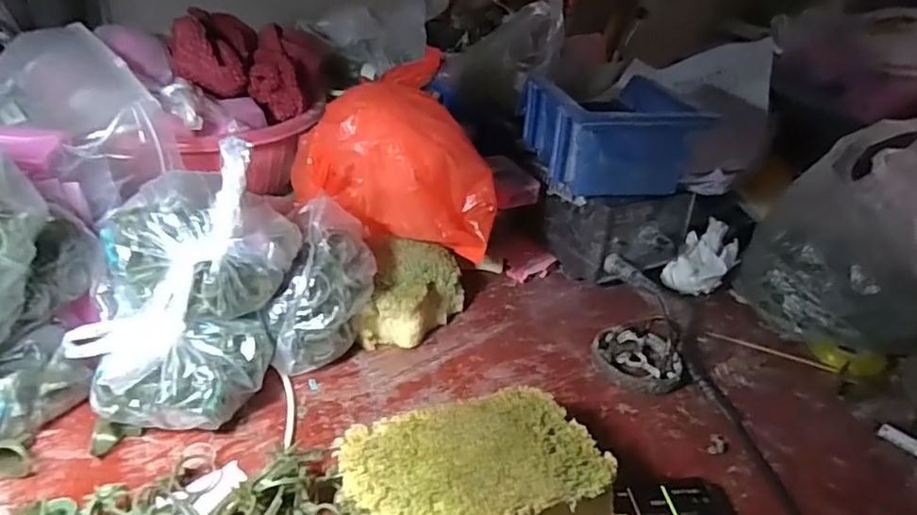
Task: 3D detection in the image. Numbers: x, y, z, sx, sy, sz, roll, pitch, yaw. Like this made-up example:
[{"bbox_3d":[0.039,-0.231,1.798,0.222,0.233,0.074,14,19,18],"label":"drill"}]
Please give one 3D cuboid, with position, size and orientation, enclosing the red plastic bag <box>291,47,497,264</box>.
[{"bbox_3d":[-0.055,-0.090,0.496,0.122,0.140,0.169,-14,38,-30],"label":"red plastic bag"}]

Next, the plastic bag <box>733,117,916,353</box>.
[{"bbox_3d":[0.353,-0.007,0.494,0.187,0.185,0.090,26,37,27],"label":"plastic bag"}]

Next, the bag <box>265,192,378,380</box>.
[{"bbox_3d":[-0.098,0.023,0.439,0.066,0.096,0.091,4,32,-5],"label":"bag"}]

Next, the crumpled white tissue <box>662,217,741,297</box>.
[{"bbox_3d":[0.242,0.004,0.579,0.049,0.050,0.083,30,39,32],"label":"crumpled white tissue"}]

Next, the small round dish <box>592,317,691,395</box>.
[{"bbox_3d":[0.149,0.078,0.473,0.078,0.020,0.066,-9,36,-24],"label":"small round dish"}]

